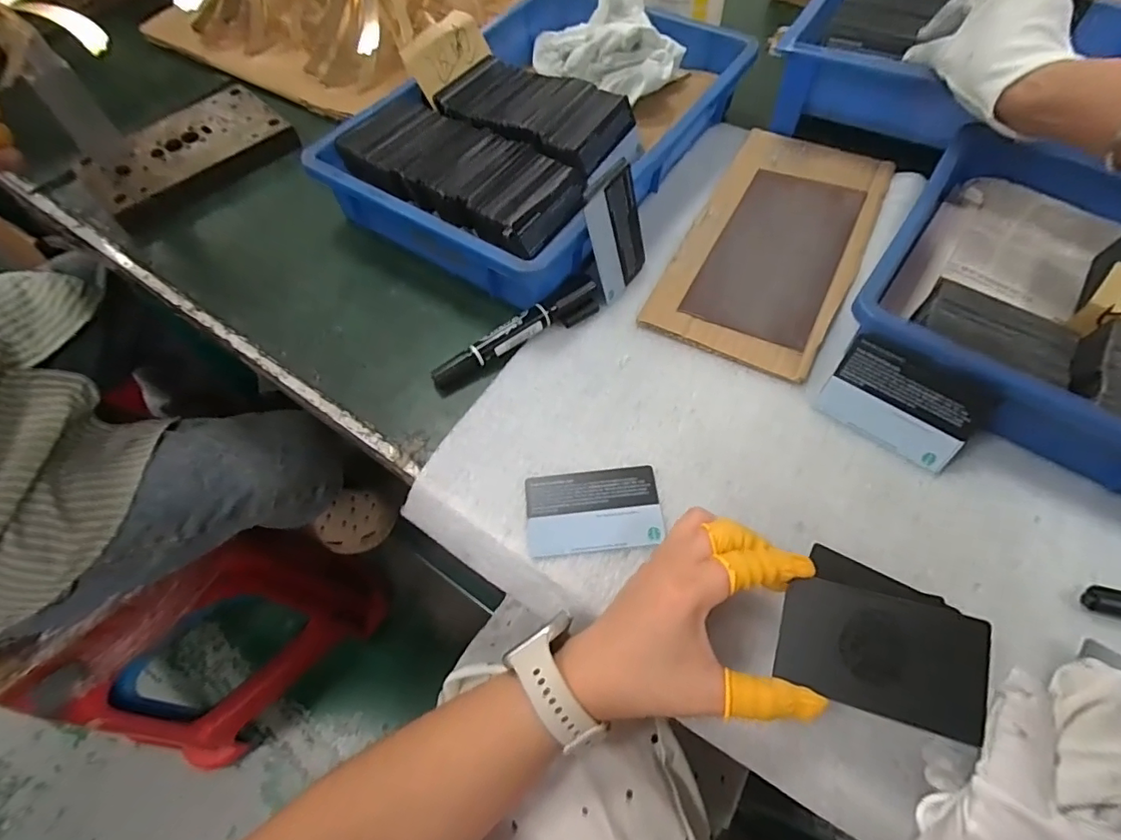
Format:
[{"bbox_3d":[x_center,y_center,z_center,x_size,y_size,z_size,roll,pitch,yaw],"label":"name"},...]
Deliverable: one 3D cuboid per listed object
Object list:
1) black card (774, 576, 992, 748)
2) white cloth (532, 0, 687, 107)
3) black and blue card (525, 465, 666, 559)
[{"bbox_3d":[0.151,0.111,0.261,0.084,0.004,0.053,10,78,23],"label":"black card"},{"bbox_3d":[0.047,-0.377,0.539,0.115,0.071,0.161,-26,64,-11],"label":"white cloth"},{"bbox_3d":[0.021,0.057,0.352,0.084,0.004,0.054,-6,63,0],"label":"black and blue card"}]

